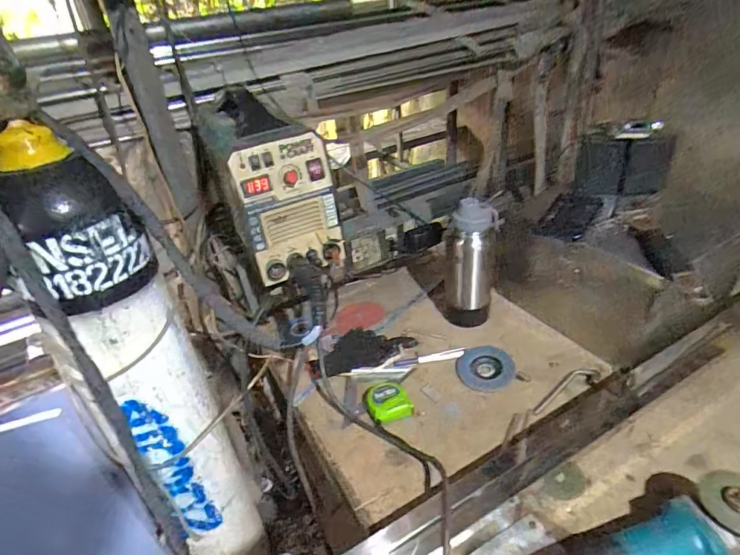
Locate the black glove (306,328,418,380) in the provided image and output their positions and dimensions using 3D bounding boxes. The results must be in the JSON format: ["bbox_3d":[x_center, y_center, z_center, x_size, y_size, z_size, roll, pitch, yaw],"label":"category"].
[{"bbox_3d":[-0.014,0.138,0.854,0.202,0.027,0.109,-9,34,-3],"label":"black glove"}]

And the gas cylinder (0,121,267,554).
[{"bbox_3d":[-0.412,0.283,0.895,0.150,1.108,0.167,-3,33,3],"label":"gas cylinder"}]

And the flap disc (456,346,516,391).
[{"bbox_3d":[0.205,0.157,0.792,0.097,0.012,0.092,-4,34,3],"label":"flap disc"}]

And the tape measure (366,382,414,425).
[{"bbox_3d":[0.030,0.207,0.732,0.066,0.033,0.058,-14,35,-12],"label":"tape measure"}]

